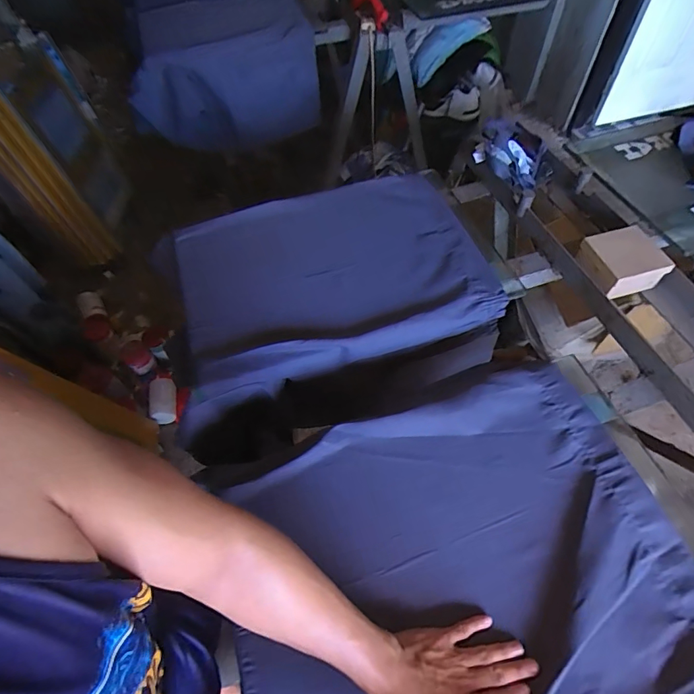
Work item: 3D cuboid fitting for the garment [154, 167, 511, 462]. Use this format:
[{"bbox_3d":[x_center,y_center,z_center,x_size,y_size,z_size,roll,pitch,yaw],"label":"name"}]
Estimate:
[{"bbox_3d":[-0.043,-0.109,0.888,0.622,0.215,0.486,-15,62,-8],"label":"garment"}]

